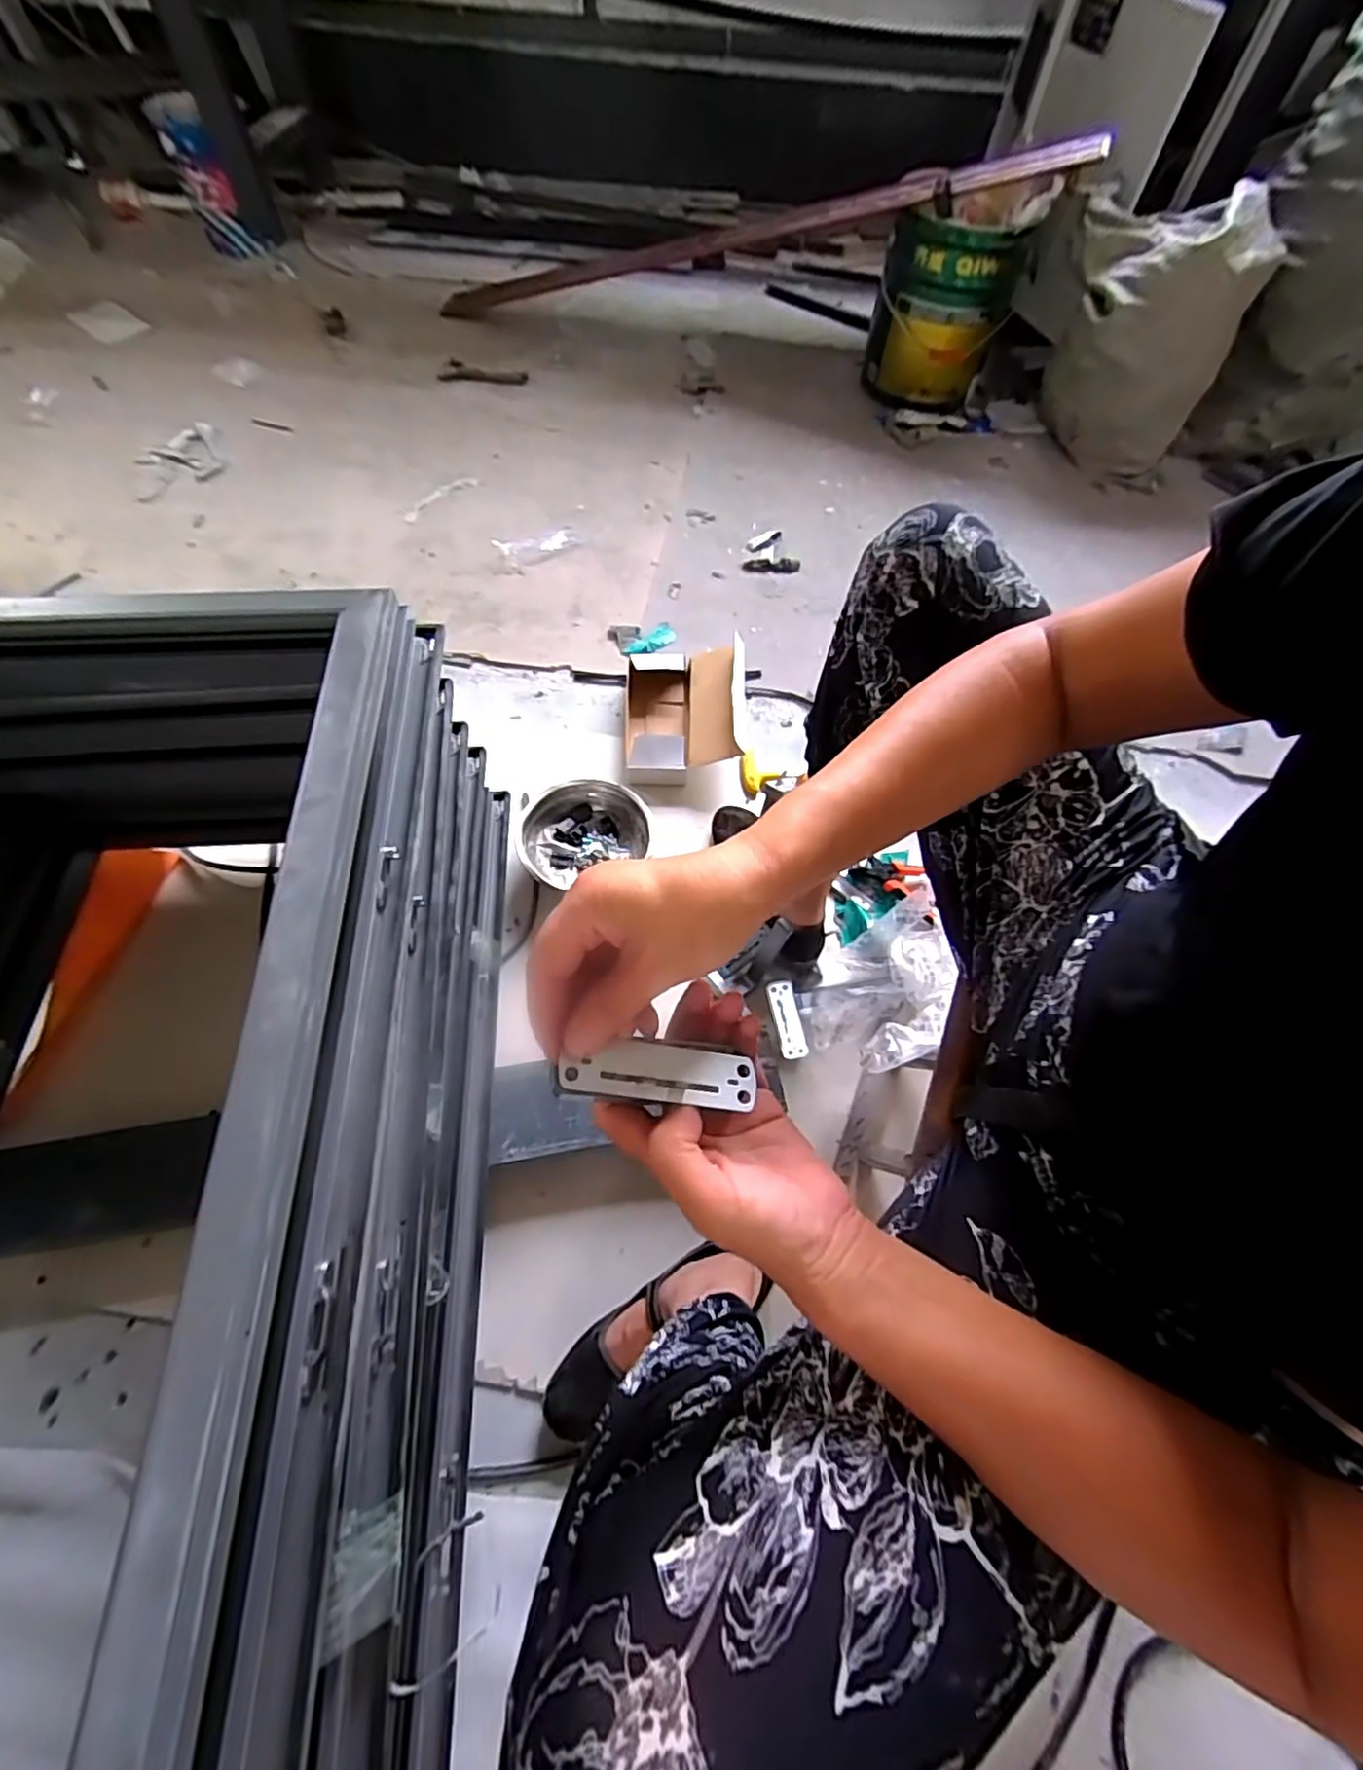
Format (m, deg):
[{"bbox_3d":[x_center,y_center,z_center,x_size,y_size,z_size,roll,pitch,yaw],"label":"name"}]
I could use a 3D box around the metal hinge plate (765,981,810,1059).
[{"bbox_3d":[0.127,0.162,0.788,0.034,0.010,0.094,-16,91,-11],"label":"metal hinge plate"}]

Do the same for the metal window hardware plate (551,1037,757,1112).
[{"bbox_3d":[-0.013,0.091,0.313,0.094,0.011,0.029,4,62,-14],"label":"metal window hardware plate"}]

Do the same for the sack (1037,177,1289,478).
[{"bbox_3d":[0.900,-1.075,1.310,0.319,0.380,0.230,2,62,1],"label":"sack"}]

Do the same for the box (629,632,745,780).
[{"bbox_3d":[0.007,-0.270,1.034,0.190,0.092,0.231,0,62,0],"label":"box"}]

